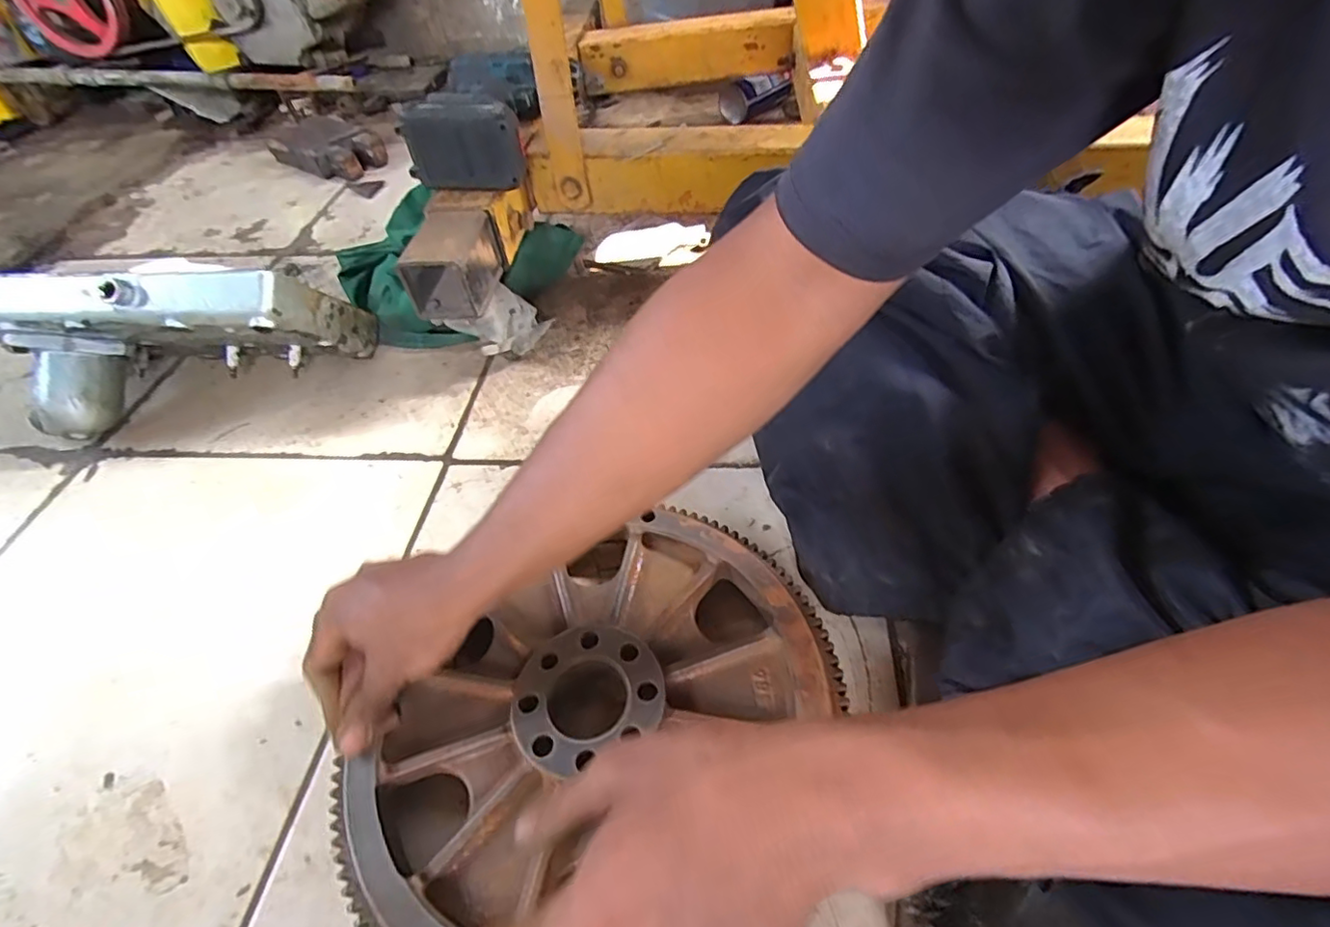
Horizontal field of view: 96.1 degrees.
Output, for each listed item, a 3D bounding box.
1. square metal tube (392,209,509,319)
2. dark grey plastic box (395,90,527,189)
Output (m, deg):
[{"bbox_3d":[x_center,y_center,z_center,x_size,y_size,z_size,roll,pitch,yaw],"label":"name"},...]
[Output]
[{"bbox_3d":[-0.212,-0.199,0.595,0.070,0.072,0.098,-1,49,6],"label":"square metal tube"},{"bbox_3d":[-0.200,-0.315,0.593,0.119,0.075,0.039,-6,48,1],"label":"dark grey plastic box"}]

